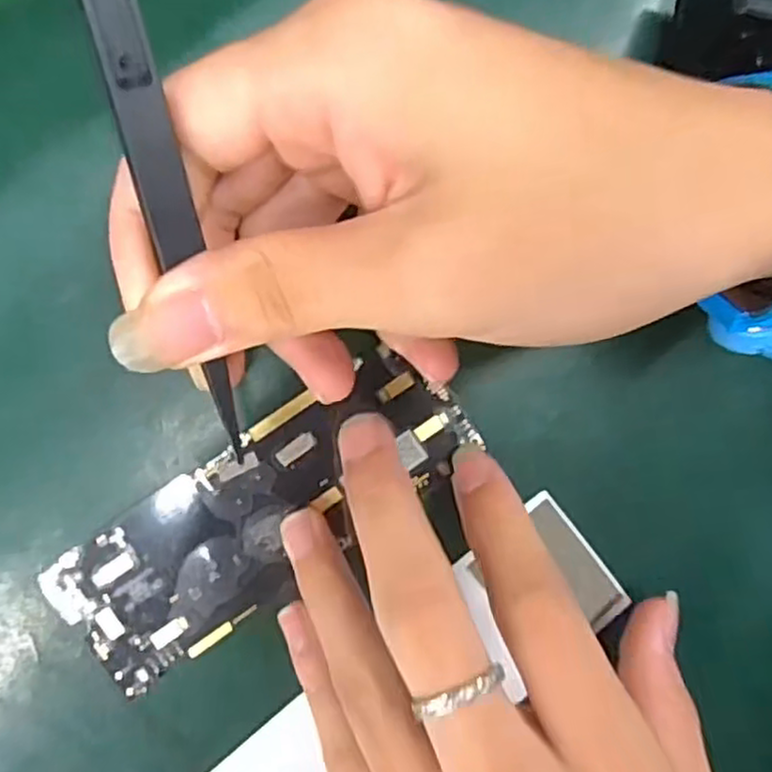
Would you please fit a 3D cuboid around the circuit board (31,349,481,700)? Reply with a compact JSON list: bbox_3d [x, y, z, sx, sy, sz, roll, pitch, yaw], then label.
[{"bbox_3d":[-0.033,0.037,0.210,0.124,0.005,0.044,-35,98,-5],"label":"circuit board"}]

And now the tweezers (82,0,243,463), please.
[{"bbox_3d":[-0.043,-0.031,0.149,0.009,0.004,0.110,-12,121,-7],"label":"tweezers"}]

